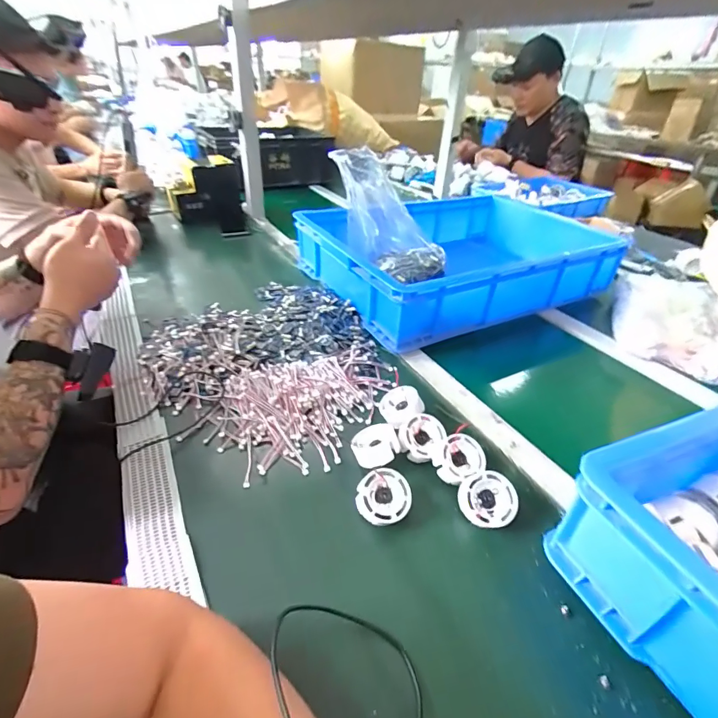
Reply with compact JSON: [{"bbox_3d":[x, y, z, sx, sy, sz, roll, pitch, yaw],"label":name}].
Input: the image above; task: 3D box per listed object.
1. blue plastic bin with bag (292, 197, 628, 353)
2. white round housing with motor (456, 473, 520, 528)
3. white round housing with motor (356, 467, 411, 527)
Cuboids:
[{"bbox_3d":[0.227,-0.248,0.872,0.633,0.119,0.430,-16,40,-23],"label":"blue plastic bin with bag"},{"bbox_3d":[0.136,0.149,0.422,0.055,0.024,0.052,-18,62,-3],"label":"white round housing with motor"},{"bbox_3d":[0.026,0.148,0.427,0.055,0.028,0.054,0,62,-8],"label":"white round housing with motor"}]

